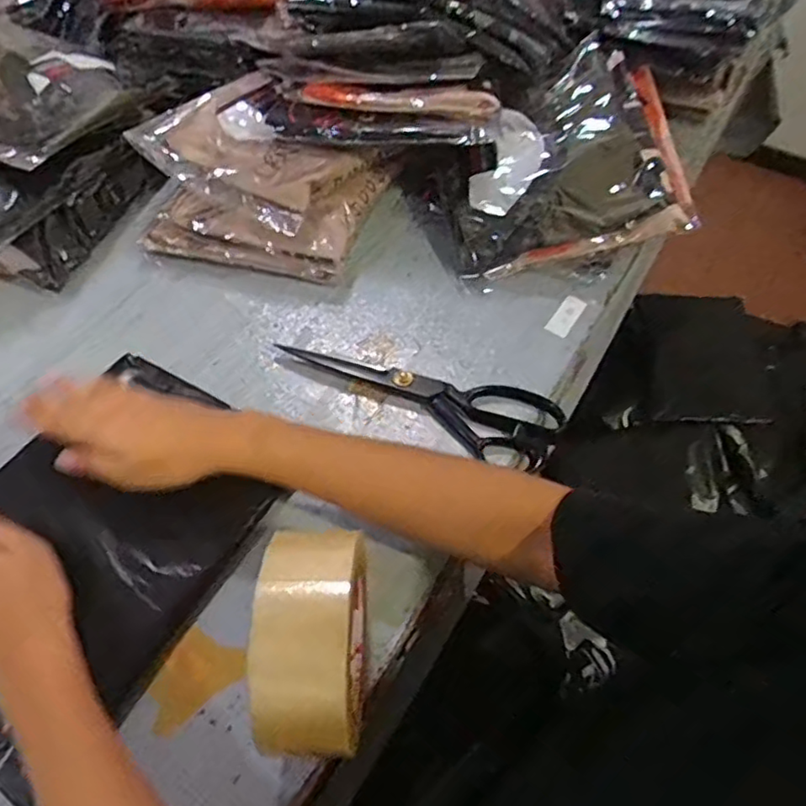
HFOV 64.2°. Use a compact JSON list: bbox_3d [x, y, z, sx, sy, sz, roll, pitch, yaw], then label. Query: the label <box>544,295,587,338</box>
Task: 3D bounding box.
[{"bbox_3d":[0.149,-0.080,0.587,0.020,0.004,0.046,33,73,14],"label":"label"}]

